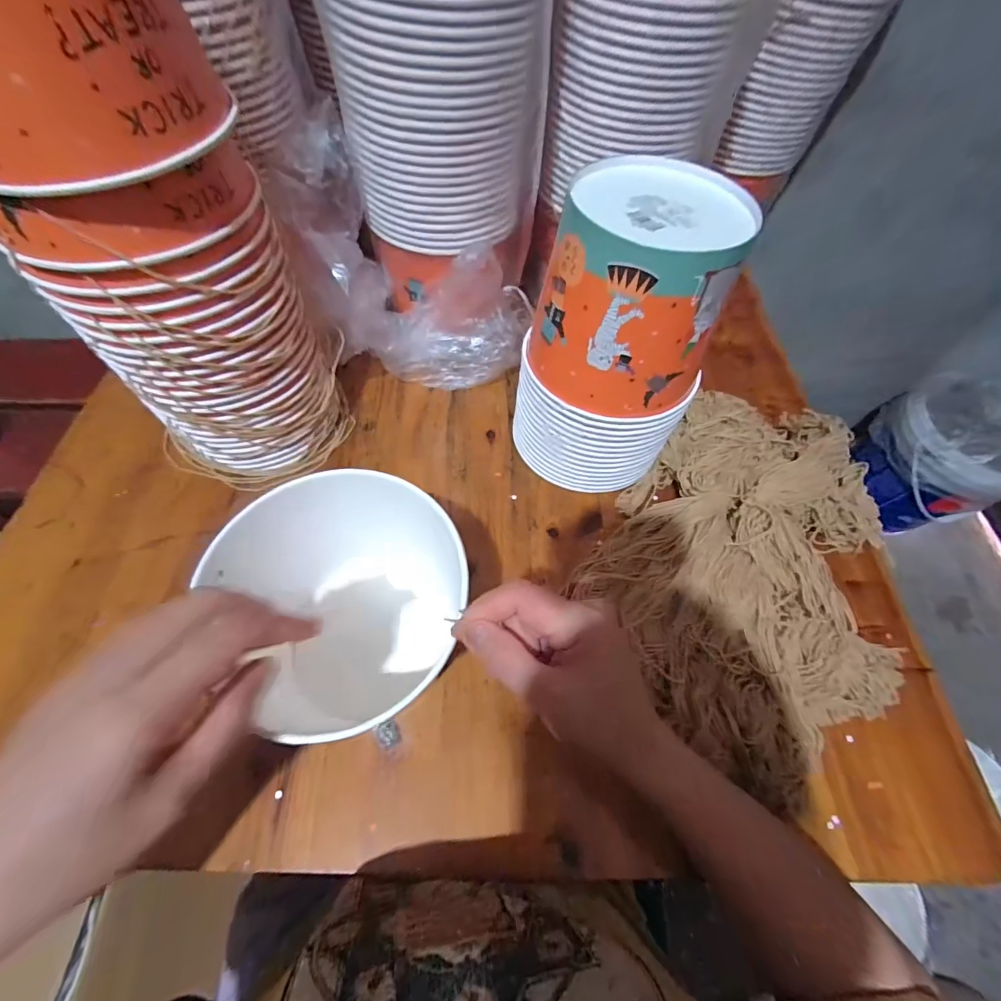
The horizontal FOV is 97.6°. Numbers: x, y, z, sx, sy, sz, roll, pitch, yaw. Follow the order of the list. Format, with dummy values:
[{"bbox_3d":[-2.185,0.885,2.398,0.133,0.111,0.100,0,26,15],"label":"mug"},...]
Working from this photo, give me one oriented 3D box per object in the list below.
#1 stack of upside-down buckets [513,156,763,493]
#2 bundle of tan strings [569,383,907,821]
[{"bbox_3d":[0.108,-0.123,0.395,0.137,0.252,0.138,31,63,13],"label":"stack of upside-down buckets"},{"bbox_3d":[0.247,0.044,0.411,0.252,0.060,0.372,36,64,16],"label":"bundle of tan strings"}]

